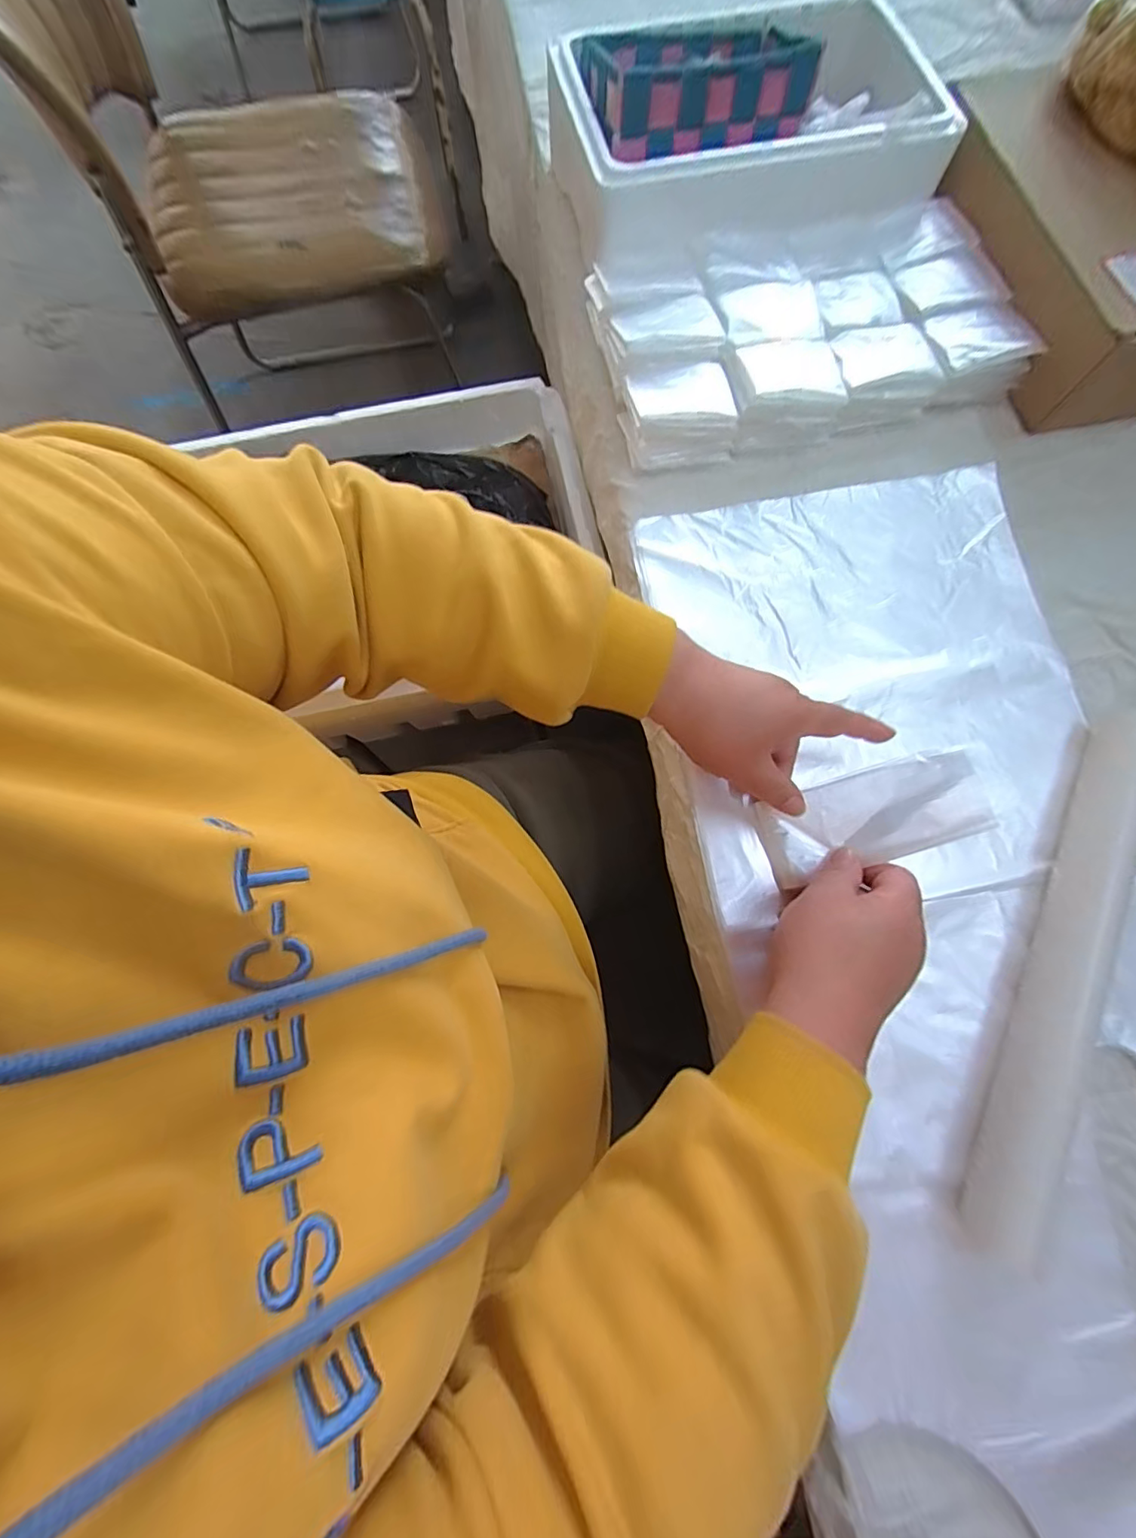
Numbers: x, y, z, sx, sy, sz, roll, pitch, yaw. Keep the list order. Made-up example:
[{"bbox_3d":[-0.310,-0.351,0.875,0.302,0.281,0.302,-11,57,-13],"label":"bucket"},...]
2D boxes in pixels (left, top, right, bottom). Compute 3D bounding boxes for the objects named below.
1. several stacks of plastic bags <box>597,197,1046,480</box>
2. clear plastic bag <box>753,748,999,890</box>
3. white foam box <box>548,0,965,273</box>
[{"bbox_3d":[0.204,-0.387,0.464,0.336,0.048,0.194,-11,76,-2],"label":"several stacks of plastic bags"},{"bbox_3d":[0.190,0.032,0.341,0.128,0.019,0.056,-25,75,25],"label":"clear plastic bag"},{"bbox_3d":[0.157,-0.577,0.488,0.307,0.095,0.205,-13,76,-3],"label":"white foam box"}]

